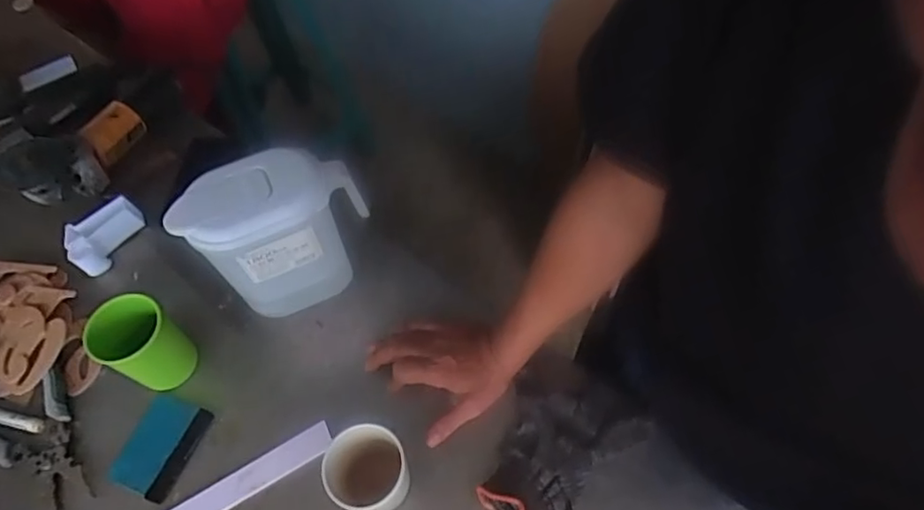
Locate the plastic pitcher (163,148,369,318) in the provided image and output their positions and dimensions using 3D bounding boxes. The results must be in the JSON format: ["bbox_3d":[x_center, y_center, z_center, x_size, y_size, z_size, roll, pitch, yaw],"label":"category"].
[{"bbox_3d":[-0.188,-0.016,0.644,0.175,0.194,0.094,-25,60,-10],"label":"plastic pitcher"}]

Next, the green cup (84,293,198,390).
[{"bbox_3d":[-0.333,0.098,0.620,0.067,0.107,0.073,-2,59,3],"label":"green cup"}]

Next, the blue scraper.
[{"bbox_3d":[-0.319,0.200,0.615,0.080,0.005,0.095,18,62,15],"label":"blue scraper"}]

